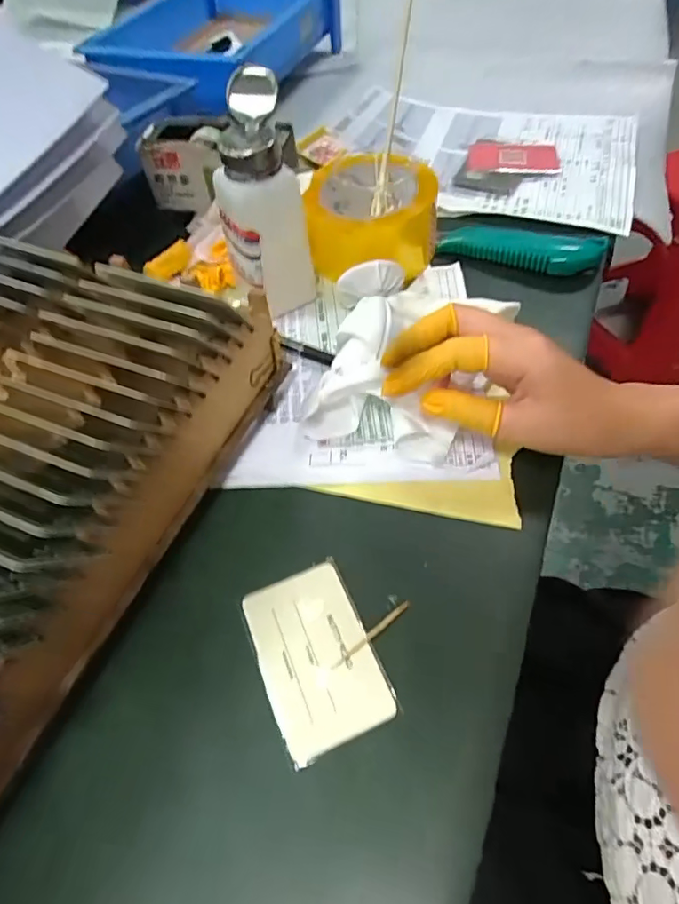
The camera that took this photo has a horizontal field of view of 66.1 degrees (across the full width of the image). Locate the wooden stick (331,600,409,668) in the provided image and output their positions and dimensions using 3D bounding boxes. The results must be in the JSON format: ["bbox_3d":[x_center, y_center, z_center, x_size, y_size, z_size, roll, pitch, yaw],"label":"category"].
[{"bbox_3d":[0.017,0.094,0.270,0.051,0.004,0.005,-36,61,-21],"label":"wooden stick"}]

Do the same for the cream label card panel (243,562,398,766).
[{"bbox_3d":[-0.013,0.103,0.267,0.054,0.006,0.085,-20,57,-12],"label":"cream label card panel"}]

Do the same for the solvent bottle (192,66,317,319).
[{"bbox_3d":[-0.055,-0.172,0.372,0.060,0.148,0.058,-11,54,-3],"label":"solvent bottle"}]

